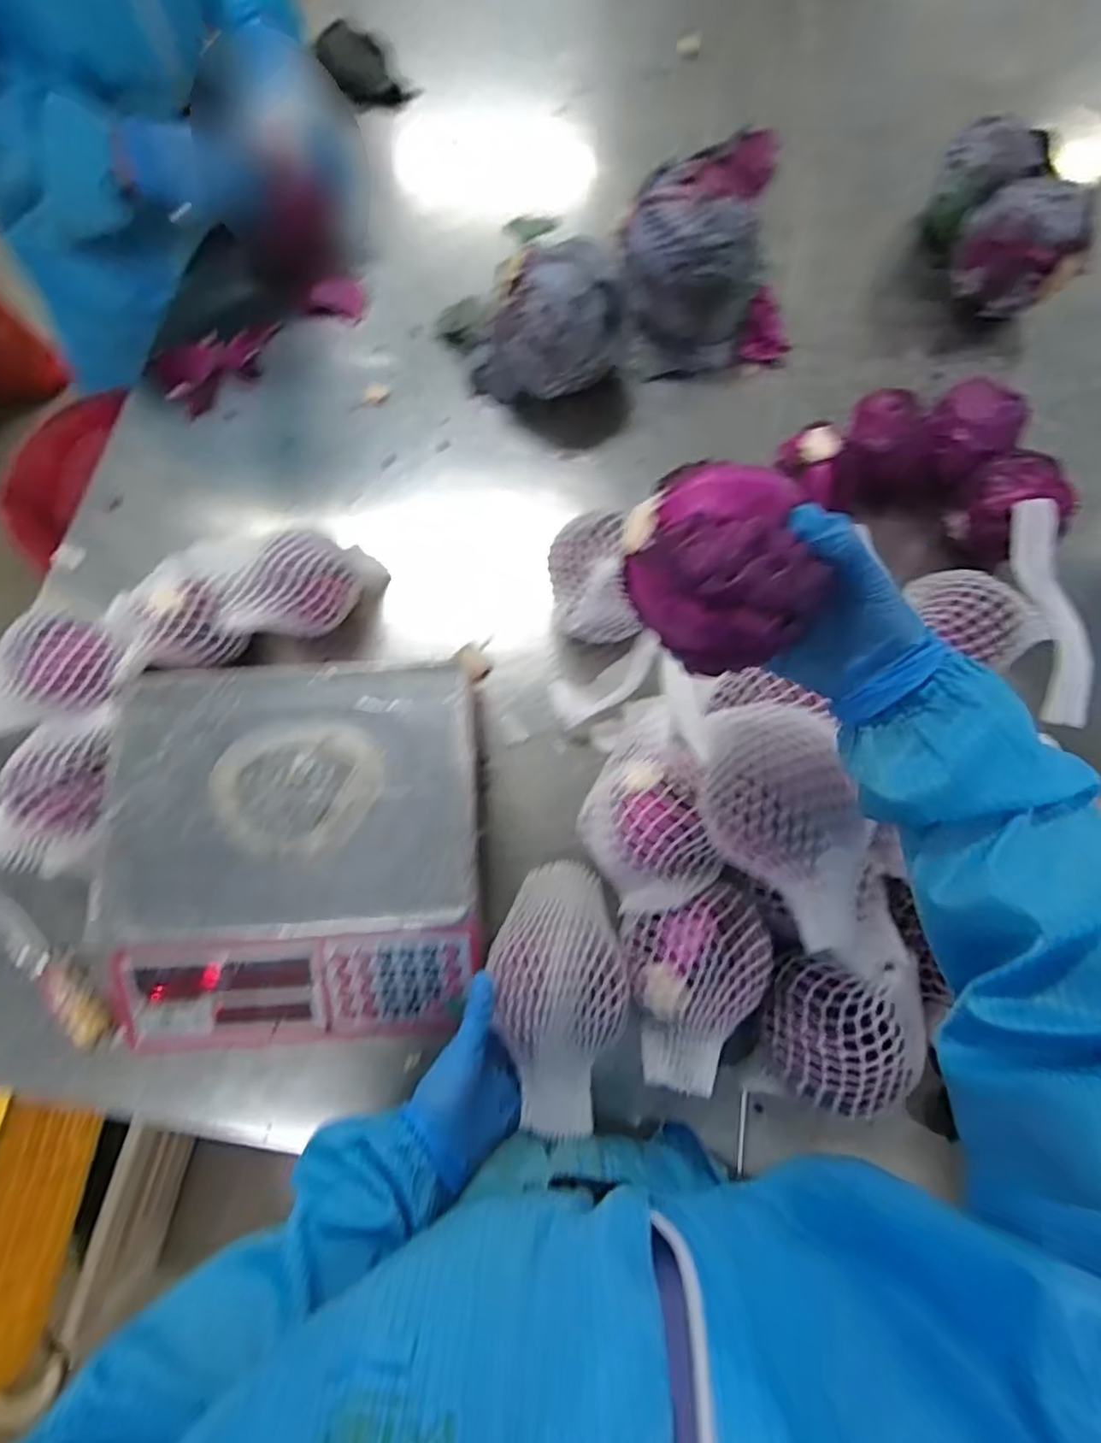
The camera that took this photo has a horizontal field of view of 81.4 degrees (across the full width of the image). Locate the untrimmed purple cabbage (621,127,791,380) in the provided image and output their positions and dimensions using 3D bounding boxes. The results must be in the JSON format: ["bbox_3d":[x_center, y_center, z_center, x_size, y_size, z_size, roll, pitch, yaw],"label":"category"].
[{"bbox_3d":[0.186,-0.539,0.758,0.200,0.143,0.178,-4,73,0],"label":"untrimmed purple cabbage"}]

